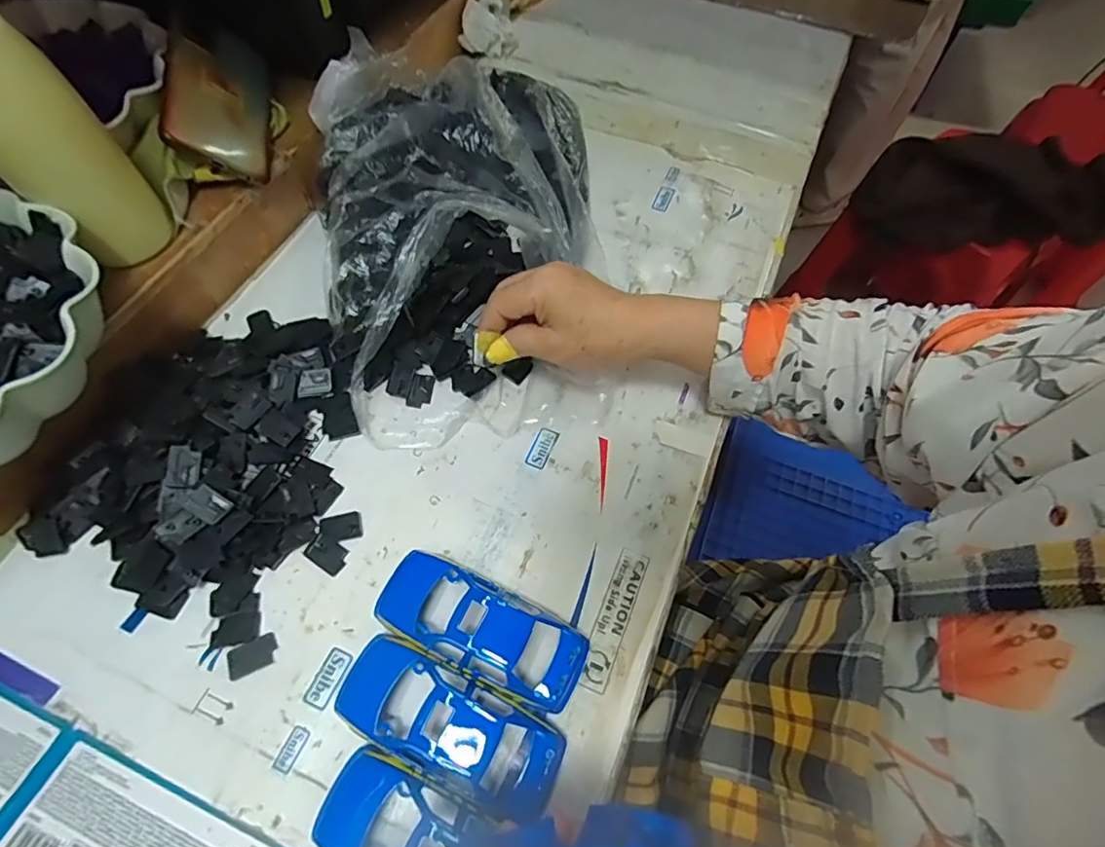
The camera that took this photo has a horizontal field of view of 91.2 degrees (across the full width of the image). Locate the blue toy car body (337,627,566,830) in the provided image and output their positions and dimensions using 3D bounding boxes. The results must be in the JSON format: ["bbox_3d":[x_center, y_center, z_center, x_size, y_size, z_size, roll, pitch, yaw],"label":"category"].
[{"bbox_3d":[-0.058,0.167,0.302,0.128,0.040,0.052,23,64,9],"label":"blue toy car body"}]

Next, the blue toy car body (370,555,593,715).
[{"bbox_3d":[-0.043,0.122,0.327,0.128,0.040,0.053,24,64,9],"label":"blue toy car body"}]

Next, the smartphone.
[{"bbox_3d":[-0.272,-0.274,0.446,0.074,0.012,0.165,17,53,-46],"label":"smartphone"}]

